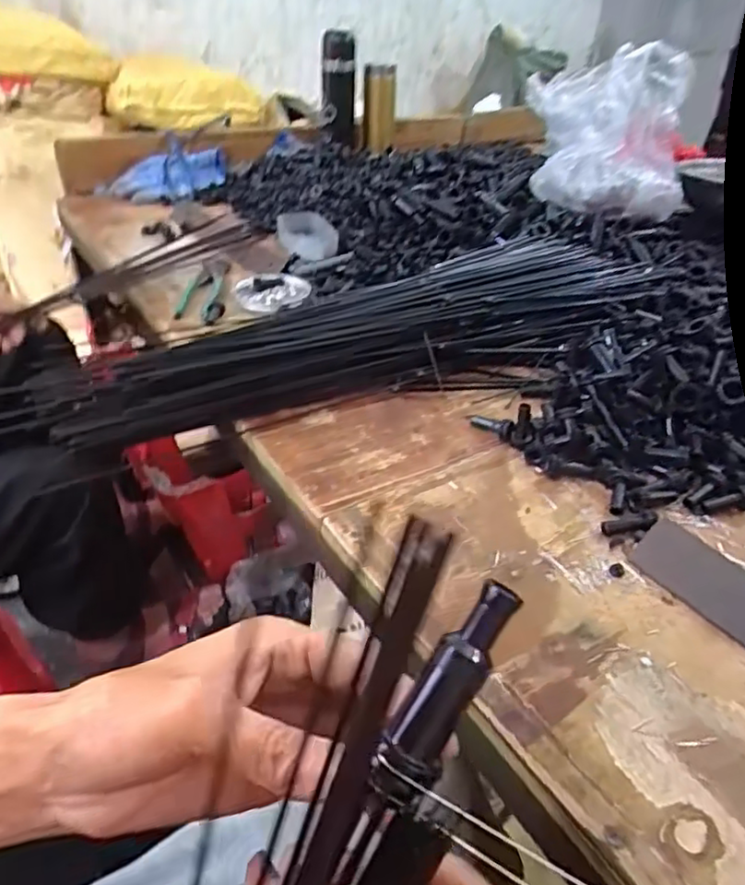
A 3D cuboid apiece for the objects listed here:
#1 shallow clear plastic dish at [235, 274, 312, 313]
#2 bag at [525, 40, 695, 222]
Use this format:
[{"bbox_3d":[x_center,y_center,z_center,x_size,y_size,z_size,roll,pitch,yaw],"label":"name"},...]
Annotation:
[{"bbox_3d":[-0.123,-0.186,0.792,0.085,0.020,0.085,-7,38,-13],"label":"shallow clear plastic dish"},{"bbox_3d":[0.333,-0.445,0.911,0.228,0.191,0.182,16,39,17],"label":"bag"}]

